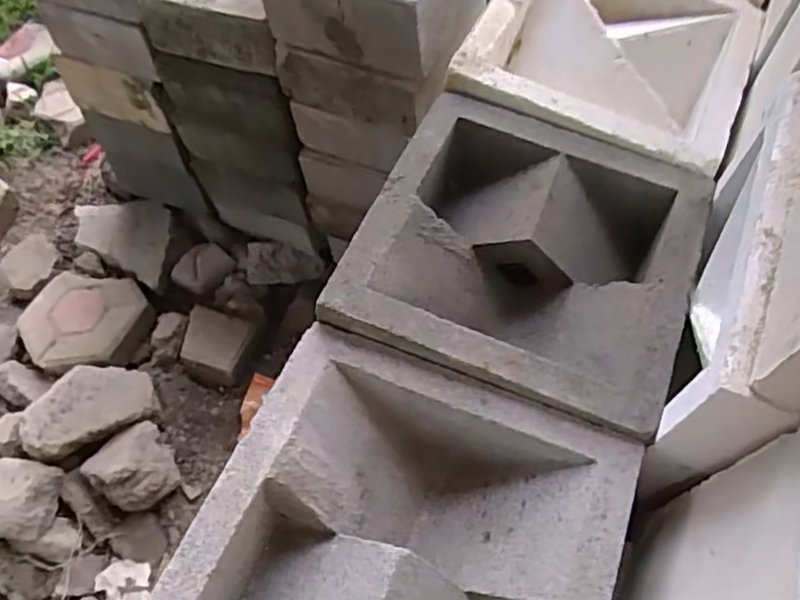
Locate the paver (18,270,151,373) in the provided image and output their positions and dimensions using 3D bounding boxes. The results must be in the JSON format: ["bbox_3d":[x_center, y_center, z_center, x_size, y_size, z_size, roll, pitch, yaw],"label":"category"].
[{"bbox_3d":[-0.544,0.035,1.142,0.213,0.052,0.182,9,60,6],"label":"paver"}]

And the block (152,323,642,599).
[{"bbox_3d":[0.000,0.136,0.352,0.201,0.076,0.202,19,62,12],"label":"block"}]

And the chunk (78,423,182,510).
[{"bbox_3d":[-0.400,0.257,1.015,0.124,0.082,0.117,0,60,1],"label":"chunk"}]

